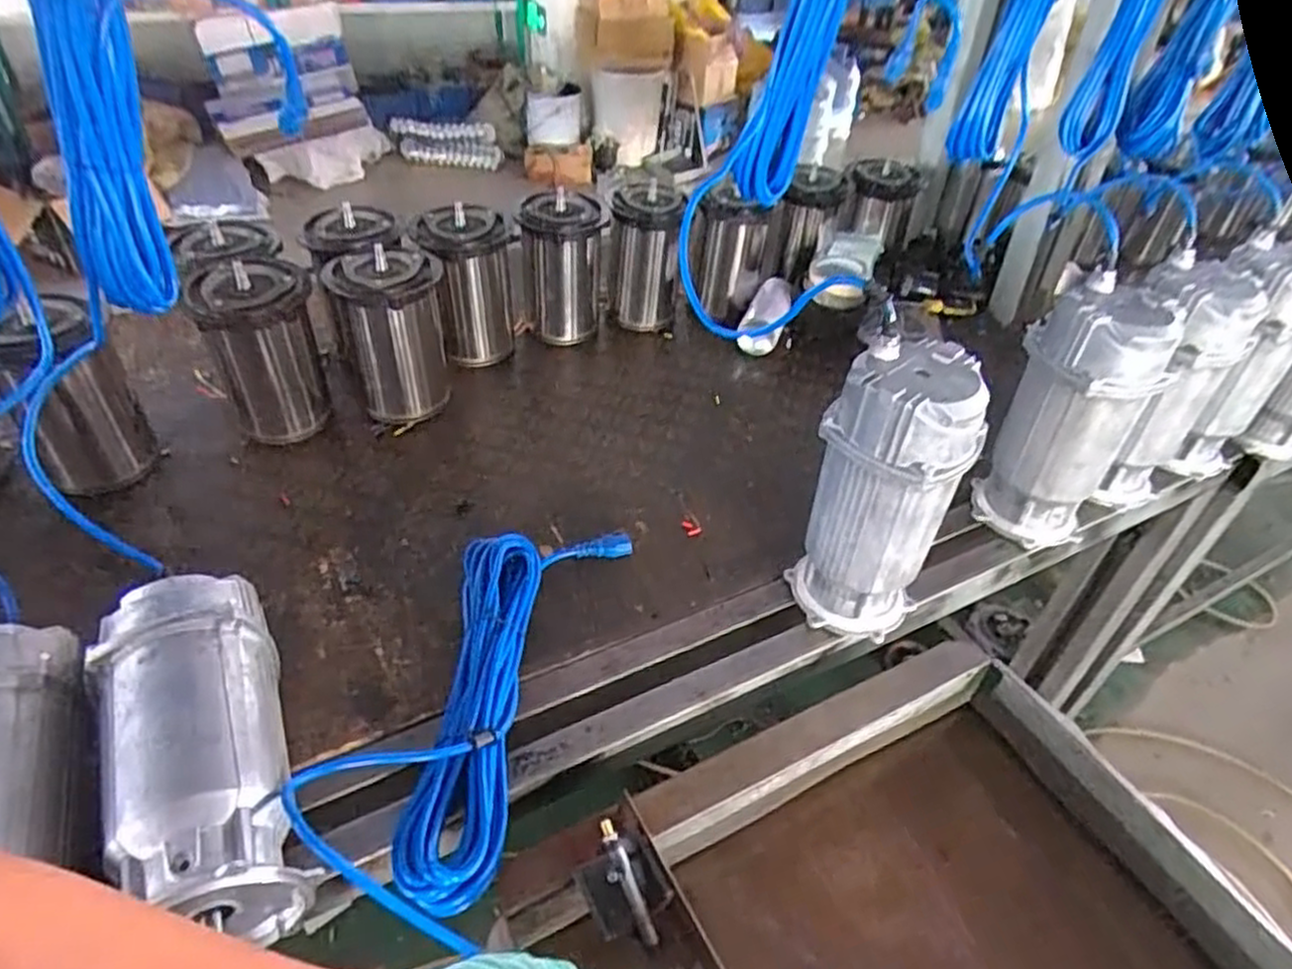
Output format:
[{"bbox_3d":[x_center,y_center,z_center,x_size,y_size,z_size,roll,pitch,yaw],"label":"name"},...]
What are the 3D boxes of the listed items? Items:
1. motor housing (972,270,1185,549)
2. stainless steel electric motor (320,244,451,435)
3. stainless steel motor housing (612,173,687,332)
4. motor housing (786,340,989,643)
[{"bbox_3d":[0.492,-0.076,0.896,0.123,0.294,0.123,-22,48,-28],"label":"motor housing"},{"bbox_3d":[-0.336,-0.206,1.026,0.135,0.193,0.143,-12,44,-19],"label":"stainless steel electric motor"},{"bbox_3d":[-0.001,-0.360,1.234,0.110,0.203,0.094,10,41,5],"label":"stainless steel motor housing"},{"bbox_3d":[0.236,0.017,0.763,0.117,0.298,0.115,-18,46,-25],"label":"motor housing"}]

